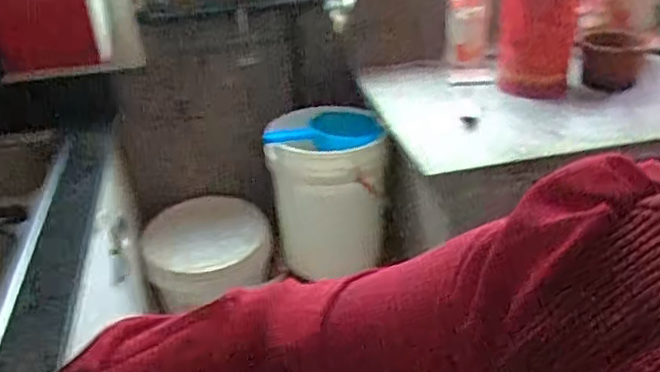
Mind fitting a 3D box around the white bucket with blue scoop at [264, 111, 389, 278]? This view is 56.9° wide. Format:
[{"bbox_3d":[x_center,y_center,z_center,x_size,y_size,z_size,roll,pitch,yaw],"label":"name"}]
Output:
[{"bbox_3d":[-0.015,0.016,1.608,0.282,0.393,0.281,-7,31,-6],"label":"white bucket with blue scoop"}]

